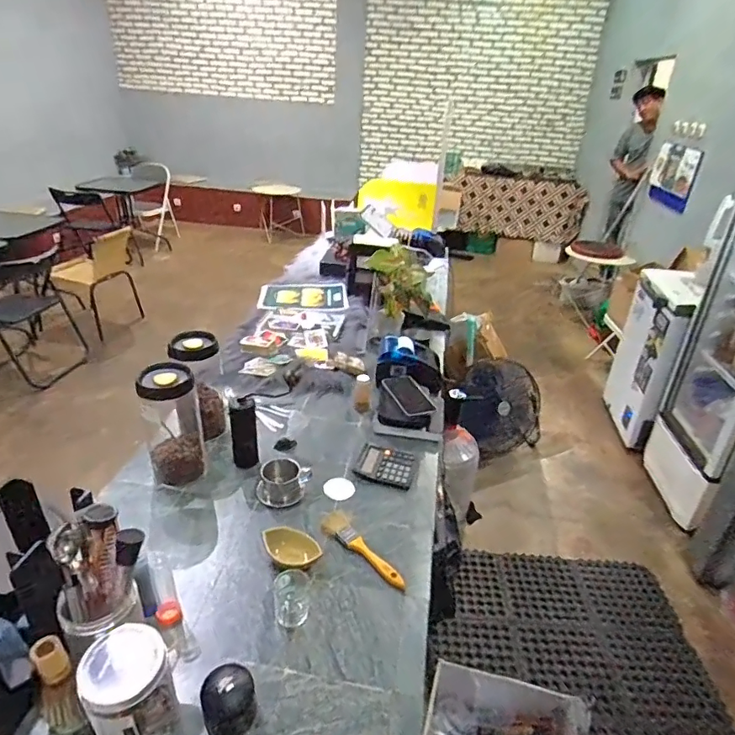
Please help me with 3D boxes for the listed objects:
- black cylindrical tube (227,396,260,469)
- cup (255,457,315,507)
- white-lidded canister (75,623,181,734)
[{"bbox_3d":[-0.255,0.124,1.041,0.052,0.155,0.048,-4,30,-14],"label":"black cylindrical tube"},{"bbox_3d":[-0.164,0.221,0.975,0.088,0.058,0.077,13,30,17],"label":"cup"},{"bbox_3d":[-0.273,0.383,0.589,0.088,0.134,0.088,3,29,-1],"label":"white-lidded canister"}]

